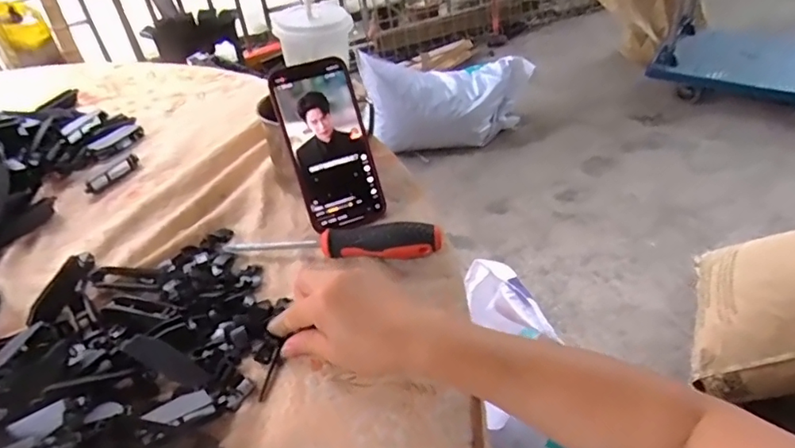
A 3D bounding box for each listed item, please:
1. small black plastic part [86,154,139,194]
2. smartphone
[{"bbox_3d":[-0.326,-0.058,0.592,0.020,0.012,0.069,21,49,25],"label":"small black plastic part"},{"bbox_3d":[-0.065,-0.074,0.493,0.076,0.158,0.011,-20,12,-15],"label":"smartphone"}]

